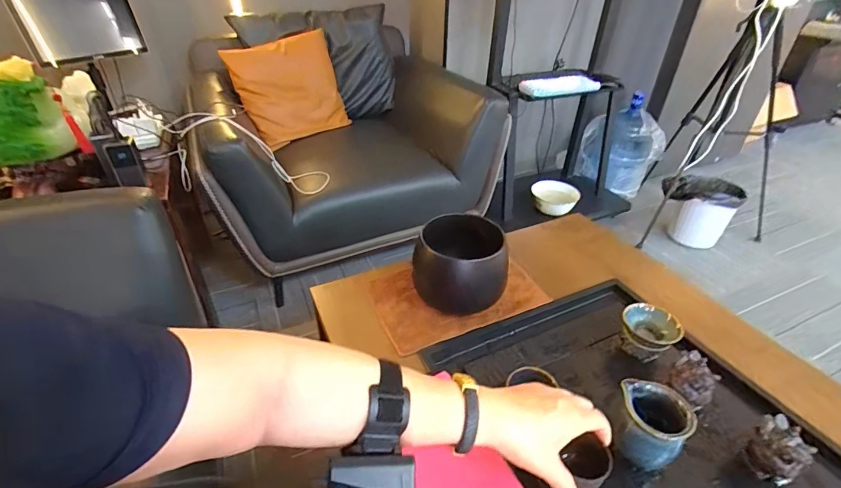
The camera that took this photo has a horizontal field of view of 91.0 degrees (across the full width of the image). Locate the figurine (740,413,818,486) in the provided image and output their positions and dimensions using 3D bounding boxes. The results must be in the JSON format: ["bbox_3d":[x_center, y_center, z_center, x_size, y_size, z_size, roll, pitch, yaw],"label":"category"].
[{"bbox_3d":[0.383,0.227,0.450,0.042,0.068,0.051,-20,40,-26],"label":"figurine"}]

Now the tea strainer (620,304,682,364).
[{"bbox_3d":[0.324,0.128,0.591,0.075,0.062,0.057,30,45,35],"label":"tea strainer"}]

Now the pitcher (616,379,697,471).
[{"bbox_3d":[0.252,0.208,0.463,0.067,0.089,0.067,12,37,16],"label":"pitcher"}]

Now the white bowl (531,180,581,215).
[{"bbox_3d":[0.570,-0.201,1.769,0.186,0.083,0.175,-28,44,-34],"label":"white bowl"}]

